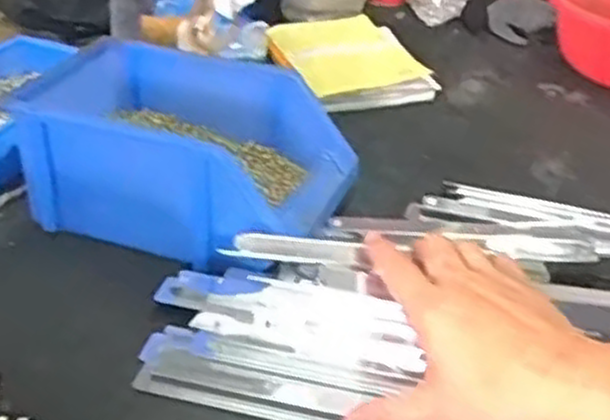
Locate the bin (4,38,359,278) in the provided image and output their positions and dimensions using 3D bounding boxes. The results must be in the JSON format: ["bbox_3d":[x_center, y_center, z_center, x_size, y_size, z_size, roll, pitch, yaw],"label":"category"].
[{"bbox_3d":[-0.098,-0.053,0.647,0.245,0.094,0.157,17,36,20],"label":"bin"}]

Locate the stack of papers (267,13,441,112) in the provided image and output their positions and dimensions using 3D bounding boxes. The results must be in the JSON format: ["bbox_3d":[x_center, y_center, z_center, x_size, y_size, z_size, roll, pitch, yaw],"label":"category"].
[{"bbox_3d":[0.055,-0.175,0.921,0.148,0.032,0.200,-8,35,-17],"label":"stack of papers"}]

